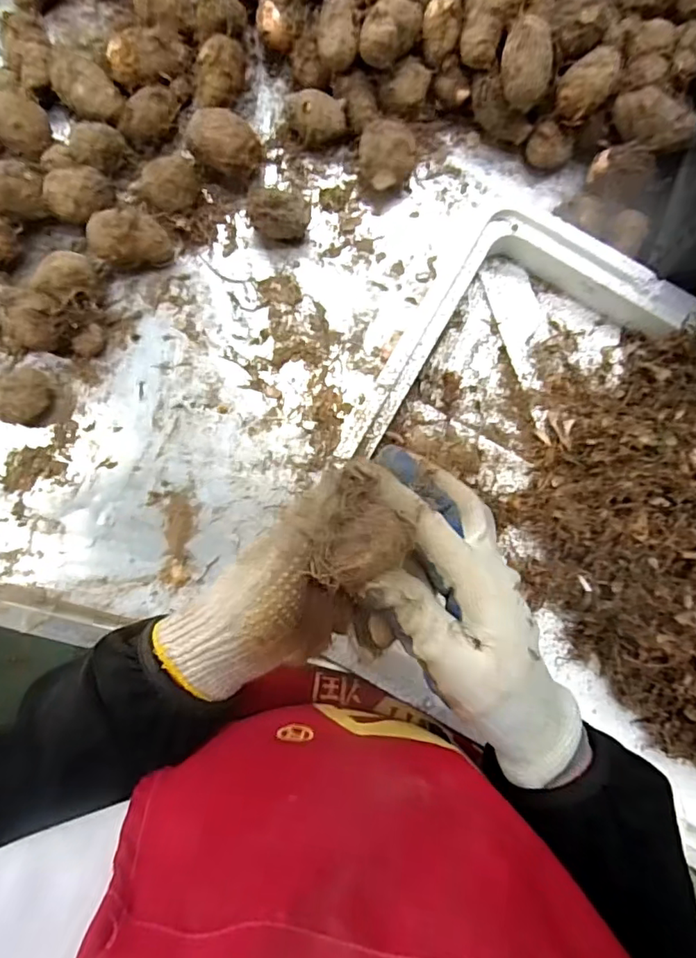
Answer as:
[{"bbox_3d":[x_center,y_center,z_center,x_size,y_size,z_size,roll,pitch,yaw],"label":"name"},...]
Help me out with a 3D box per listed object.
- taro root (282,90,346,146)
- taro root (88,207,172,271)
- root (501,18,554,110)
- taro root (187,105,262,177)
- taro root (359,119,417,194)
[{"bbox_3d":[-0.028,-0.297,0.456,0.052,0.034,0.033,1,87,-2],"label":"taro root"},{"bbox_3d":[-0.177,-0.191,0.446,0.057,0.050,0.034,-16,88,-1],"label":"taro root"},{"bbox_3d":[0.140,-0.325,0.430,0.036,0.027,0.060,-4,112,-2],"label":"root"},{"bbox_3d":[-0.099,-0.270,0.448,0.061,0.046,0.045,40,86,1],"label":"taro root"},{"bbox_3d":[0.032,-0.265,0.461,0.045,0.045,0.049,2,87,-2],"label":"taro root"}]

